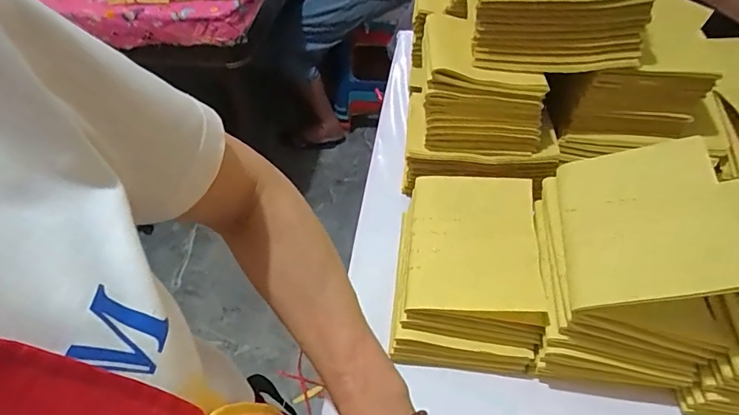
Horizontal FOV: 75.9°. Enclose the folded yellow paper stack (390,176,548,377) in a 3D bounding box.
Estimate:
[{"bbox_3d":[0.091,0.053,0.451,0.121,0.081,0.173,3,48,6],"label":"folded yellow paper stack"}]

